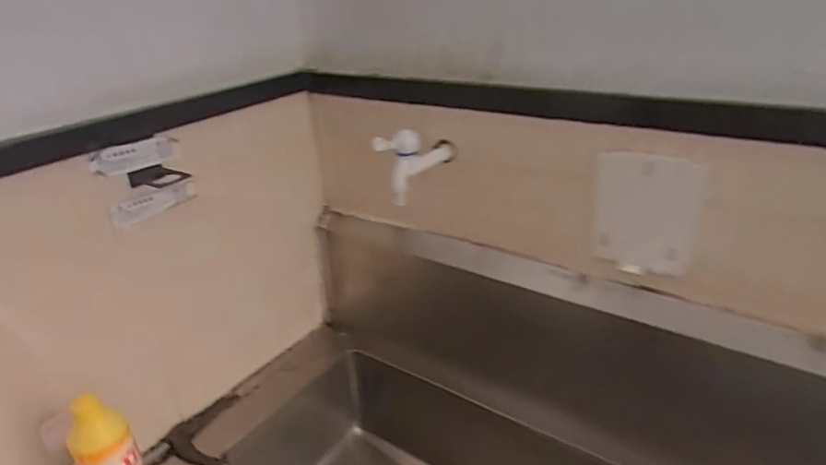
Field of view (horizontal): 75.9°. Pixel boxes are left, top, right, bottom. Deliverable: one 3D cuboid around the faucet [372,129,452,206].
[{"bbox_3d":[0.000,-0.096,0.747,0.050,0.106,0.107,17,33,34],"label":"faucet"}]

